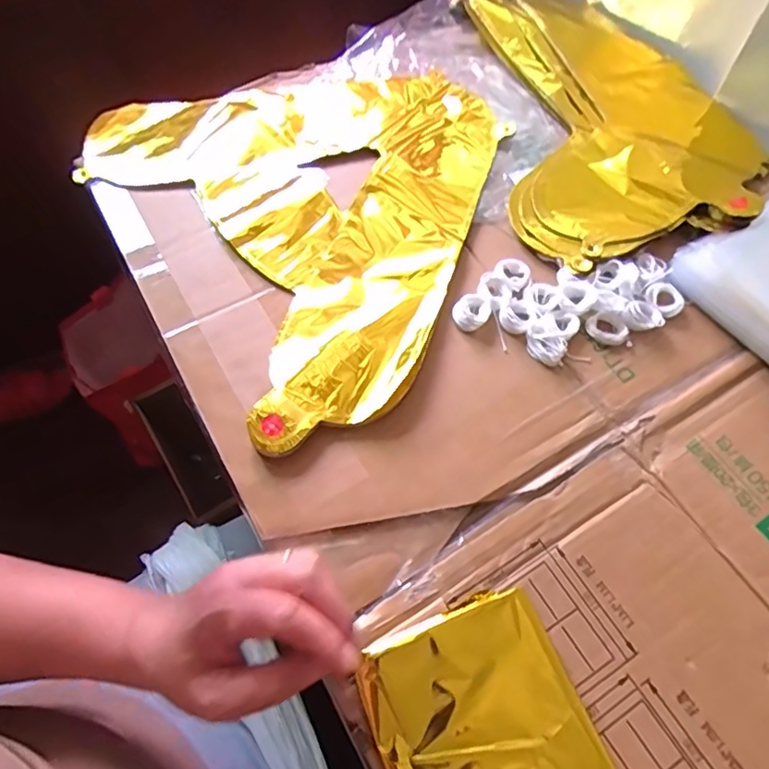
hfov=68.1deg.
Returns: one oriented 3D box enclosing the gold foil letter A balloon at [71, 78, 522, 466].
[{"bbox_3d":[-0.052,-0.176,0.491,0.356,0.022,0.383,-40,69,-18],"label":"gold foil letter A balloon"}]

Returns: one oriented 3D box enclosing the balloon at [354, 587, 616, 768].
[{"bbox_3d":[0.056,0.196,0.308,0.110,0.012,0.138,-22,65,-11],"label":"balloon"}]

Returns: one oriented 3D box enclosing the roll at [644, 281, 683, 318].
[{"bbox_3d":[0.219,-0.066,0.444,0.029,0.009,0.028,0,63,0],"label":"roll"}]

